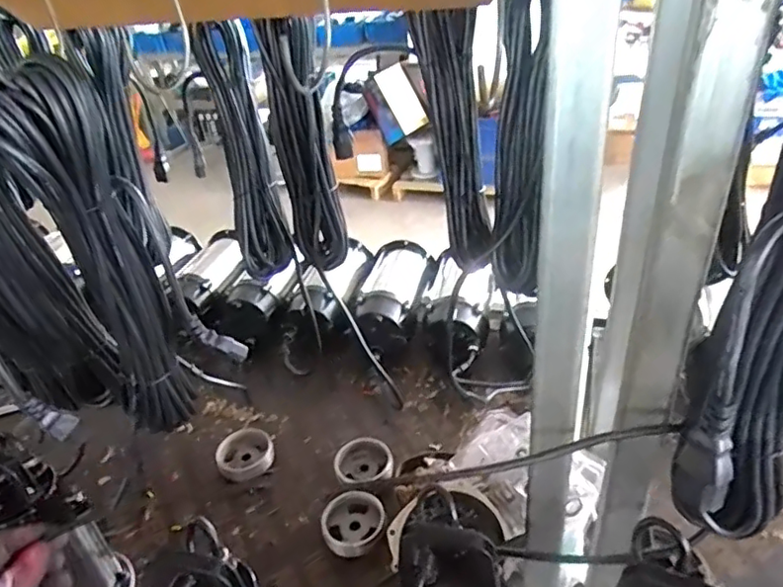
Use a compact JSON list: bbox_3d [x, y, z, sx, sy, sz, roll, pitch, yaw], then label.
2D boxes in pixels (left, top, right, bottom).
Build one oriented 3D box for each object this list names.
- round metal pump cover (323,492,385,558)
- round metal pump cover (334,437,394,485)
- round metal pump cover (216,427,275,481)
[{"bbox_3d":[-0.054,0.330,0.864,0.086,0.023,0.096,-2,34,6],"label":"round metal pump cover"},{"bbox_3d":[-0.043,0.266,0.946,0.091,0.033,0.077,-5,34,2],"label":"round metal pump cover"},{"bbox_3d":[-0.239,0.264,0.983,0.088,0.032,0.095,-4,34,3],"label":"round metal pump cover"}]

